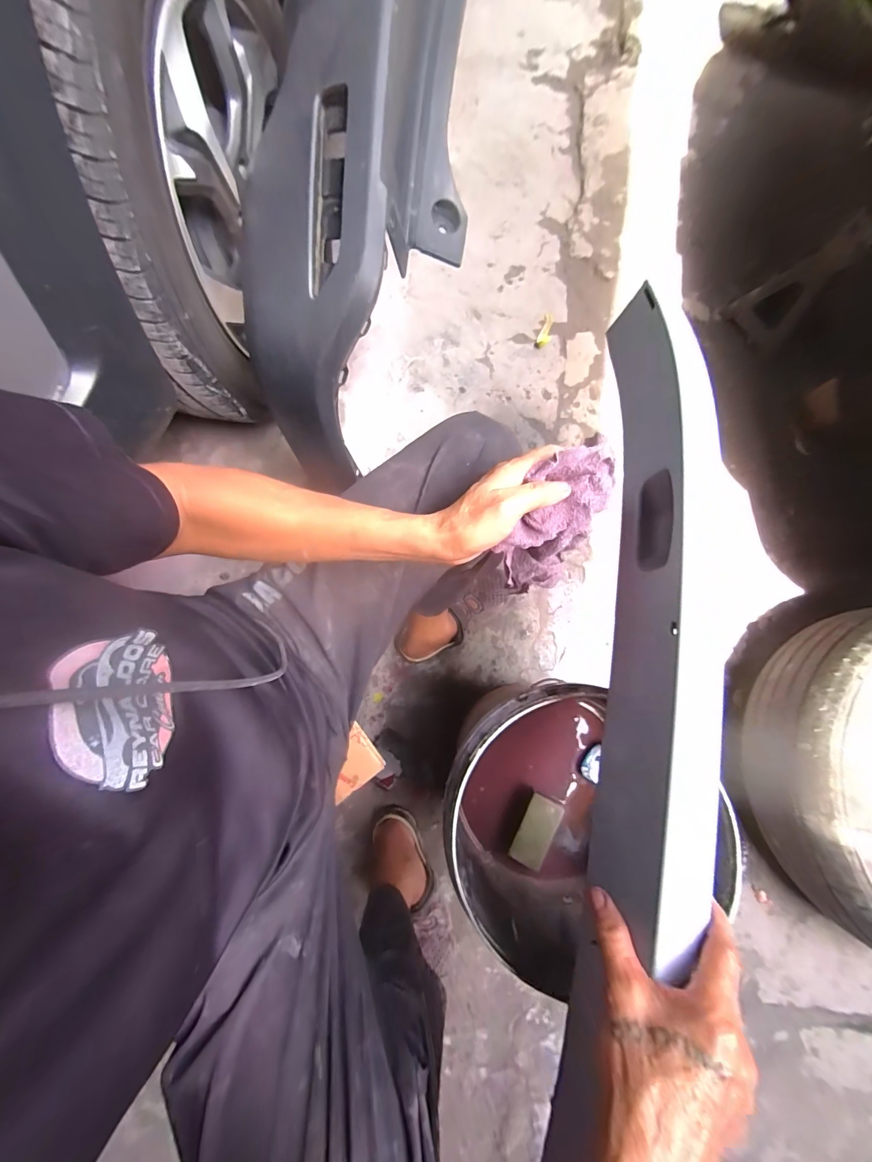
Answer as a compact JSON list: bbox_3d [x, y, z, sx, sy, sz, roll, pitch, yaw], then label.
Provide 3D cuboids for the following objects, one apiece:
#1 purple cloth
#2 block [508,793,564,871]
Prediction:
[{"bbox_3d":[0.112,-0.051,0.382,0.072,0.180,0.052,22,50,5],"label":"purple cloth"},{"bbox_3d":[0.148,0.372,0.562,0.047,0.019,0.099,26,81,6],"label":"block"}]

